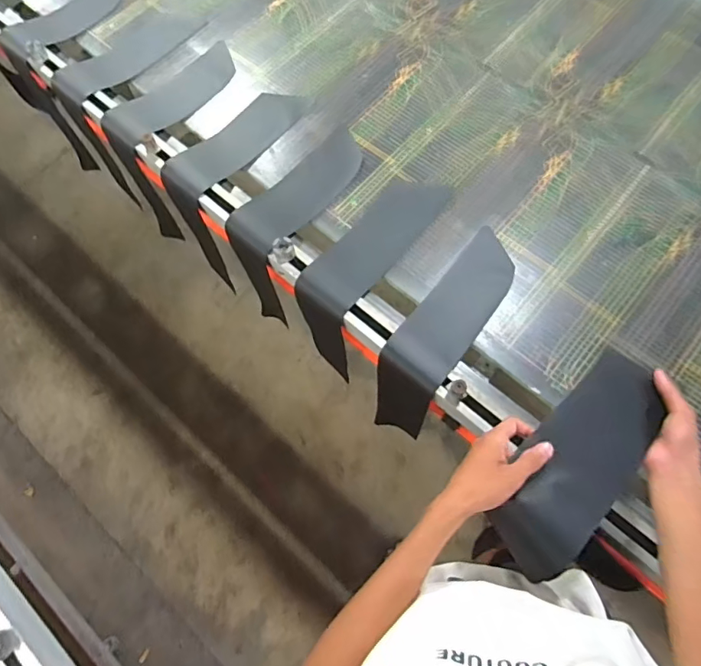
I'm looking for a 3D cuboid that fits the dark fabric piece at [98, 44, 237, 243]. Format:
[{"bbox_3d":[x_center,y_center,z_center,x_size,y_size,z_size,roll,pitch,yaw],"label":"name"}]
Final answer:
[{"bbox_3d":[-0.360,-0.439,1.181,0.128,0.365,0.351,42,76,16],"label":"dark fabric piece"}]

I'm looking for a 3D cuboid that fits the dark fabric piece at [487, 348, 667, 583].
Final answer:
[{"bbox_3d":[0.282,0.155,0.591,0.113,0.061,0.291,35,73,14],"label":"dark fabric piece"}]

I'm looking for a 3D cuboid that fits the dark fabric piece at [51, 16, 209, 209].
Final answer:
[{"bbox_3d":[-0.502,-0.586,1.205,0.162,0.288,0.357,35,74,14],"label":"dark fabric piece"}]

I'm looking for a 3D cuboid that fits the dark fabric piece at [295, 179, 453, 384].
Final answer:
[{"bbox_3d":[0.049,-0.129,1.010,0.121,0.254,0.359,36,74,14],"label":"dark fabric piece"}]

